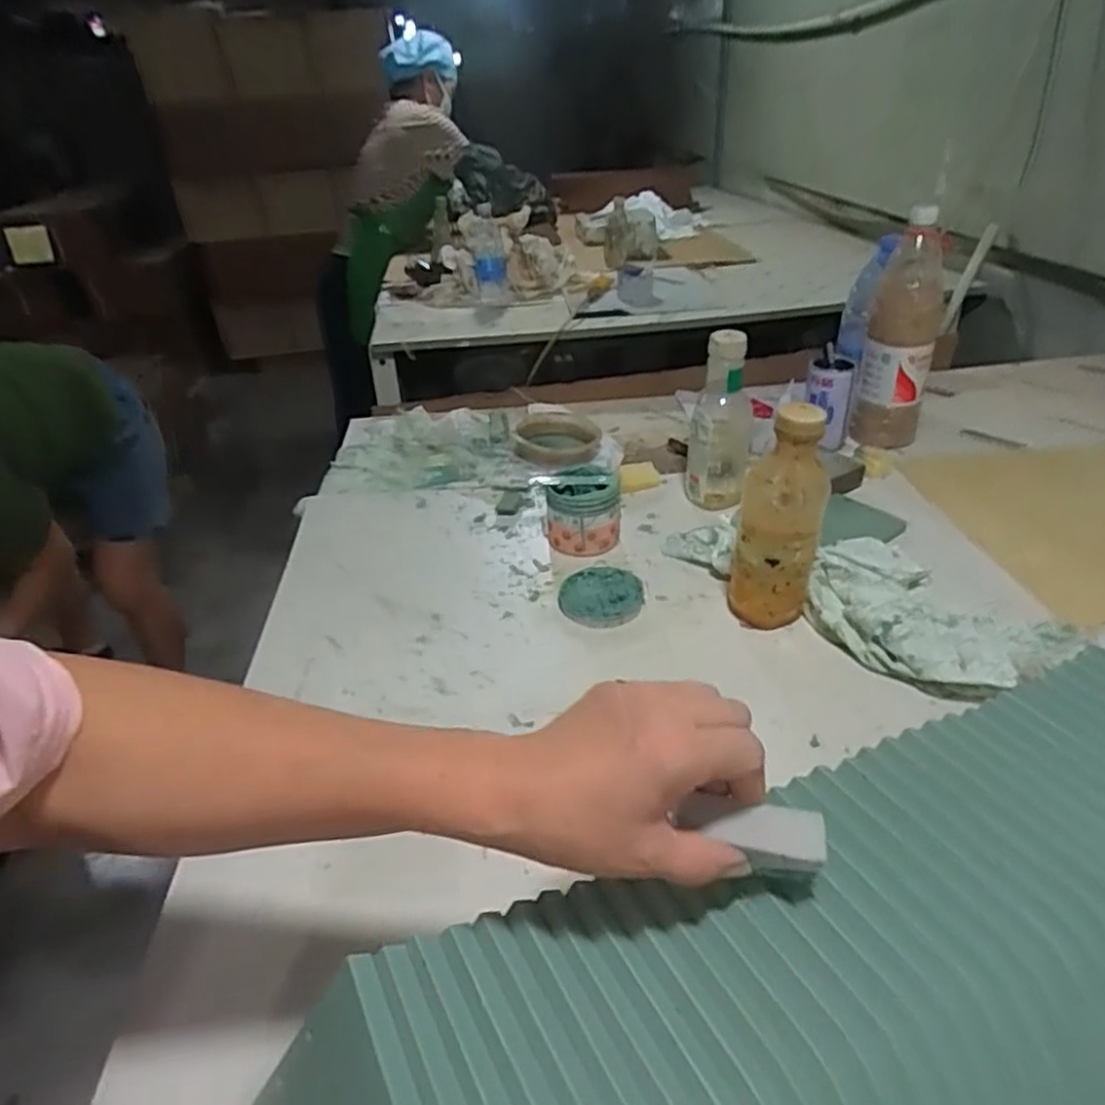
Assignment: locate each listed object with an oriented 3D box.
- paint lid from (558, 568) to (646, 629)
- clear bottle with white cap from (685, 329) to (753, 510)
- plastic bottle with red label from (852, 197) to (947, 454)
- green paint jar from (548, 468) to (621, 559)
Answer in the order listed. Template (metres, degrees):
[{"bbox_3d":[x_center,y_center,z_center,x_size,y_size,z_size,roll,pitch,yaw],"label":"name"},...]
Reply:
[{"bbox_3d":[0.050,0.044,0.741,0.083,0.017,0.083,-2,34,1],"label":"paint lid"},{"bbox_3d":[0.196,-0.151,0.858,0.072,0.207,0.068,6,35,13],"label":"clear bottle with white cap"},{"bbox_3d":[0.468,-0.296,0.990,0.089,0.280,0.090,12,36,21],"label":"plastic bottle with red label"},{"bbox_3d":[0.033,-0.042,0.819,0.083,0.079,0.067,-3,34,0],"label":"green paint jar"}]

